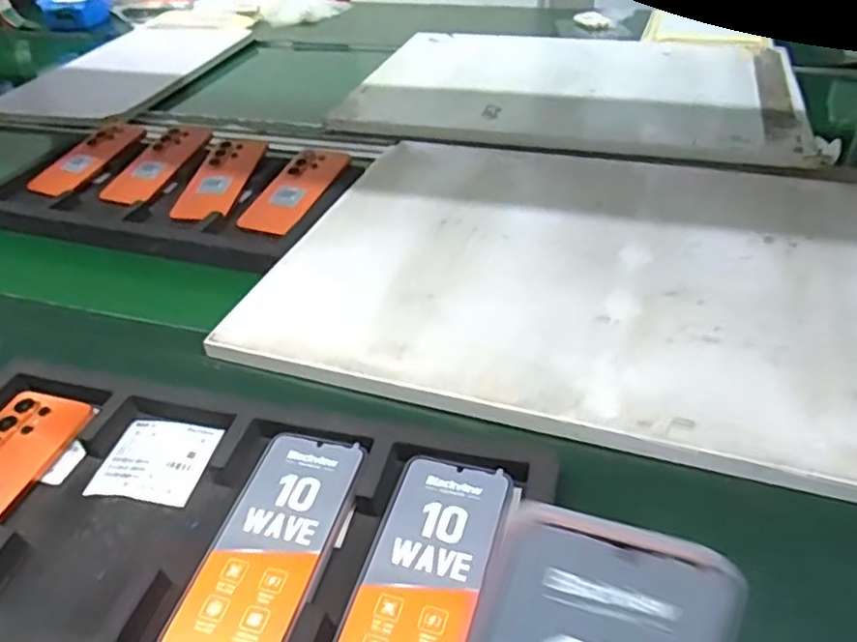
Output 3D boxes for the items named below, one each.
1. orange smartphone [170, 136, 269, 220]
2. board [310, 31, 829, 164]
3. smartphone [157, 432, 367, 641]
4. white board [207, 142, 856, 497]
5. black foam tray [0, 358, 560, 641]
[{"bbox_3d":[-0.272,-0.190,0.866,0.077,0.007,0.183,6,47,9],"label":"orange smartphone"},{"bbox_3d":[0.227,-0.385,1.076,0.672,0.015,0.490,6,39,12],"label":"board"},{"bbox_3d":[-0.106,0.148,0.446,0.081,0.014,0.170,8,40,14],"label":"smartphone"},{"bbox_3d":[0.194,-0.049,0.656,0.679,0.017,0.439,10,43,18],"label":"white board"},{"bbox_3d":[-0.177,0.143,0.463,0.455,0.031,0.230,9,40,16],"label":"black foam tray"}]

